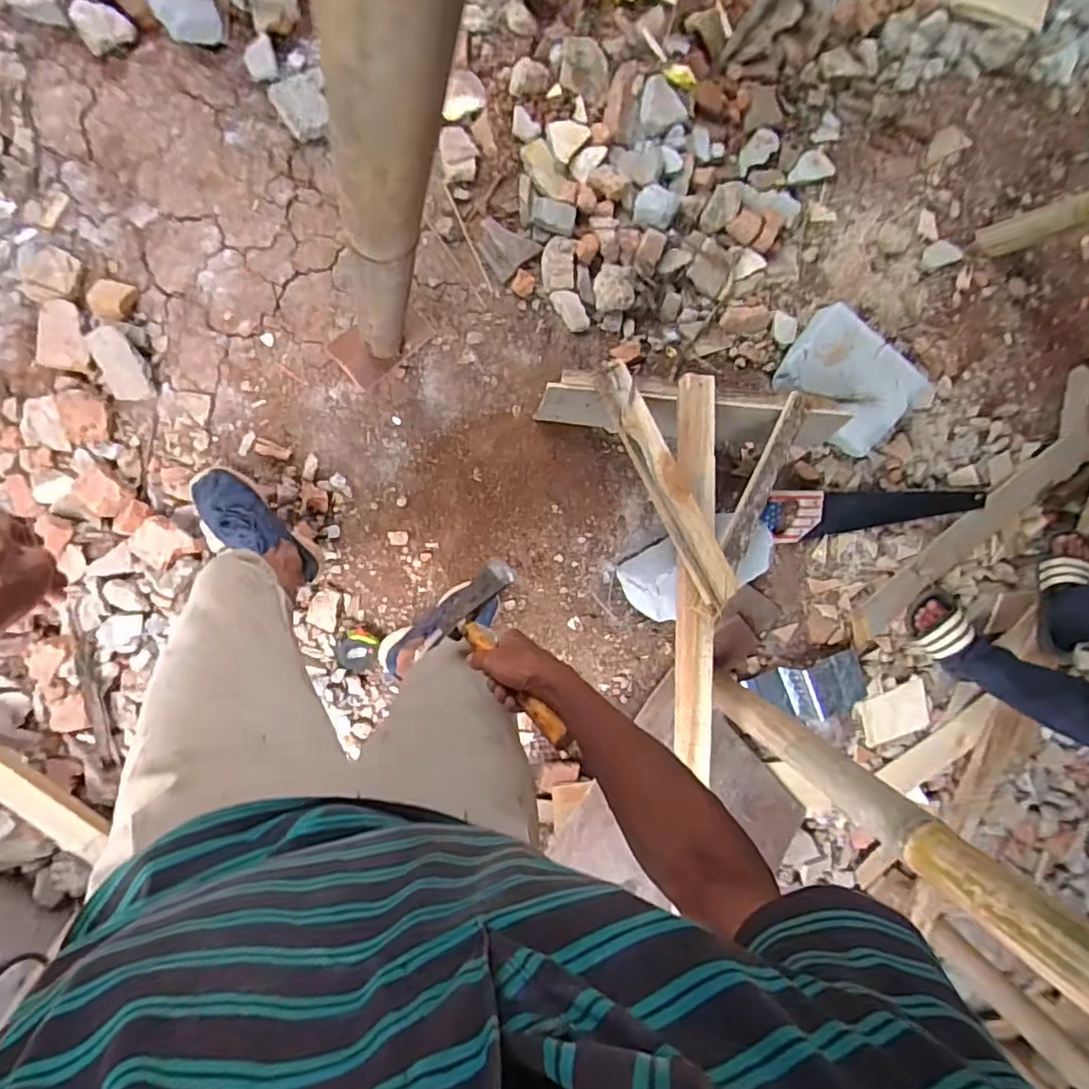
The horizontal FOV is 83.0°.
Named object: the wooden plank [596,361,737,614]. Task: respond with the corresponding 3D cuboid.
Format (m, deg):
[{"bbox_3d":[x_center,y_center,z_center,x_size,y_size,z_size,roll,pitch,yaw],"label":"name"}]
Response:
[{"bbox_3d":[0.213,-0.110,1.084,0.073,0.043,0.465,-23,80,-5],"label":"wooden plank"}]

